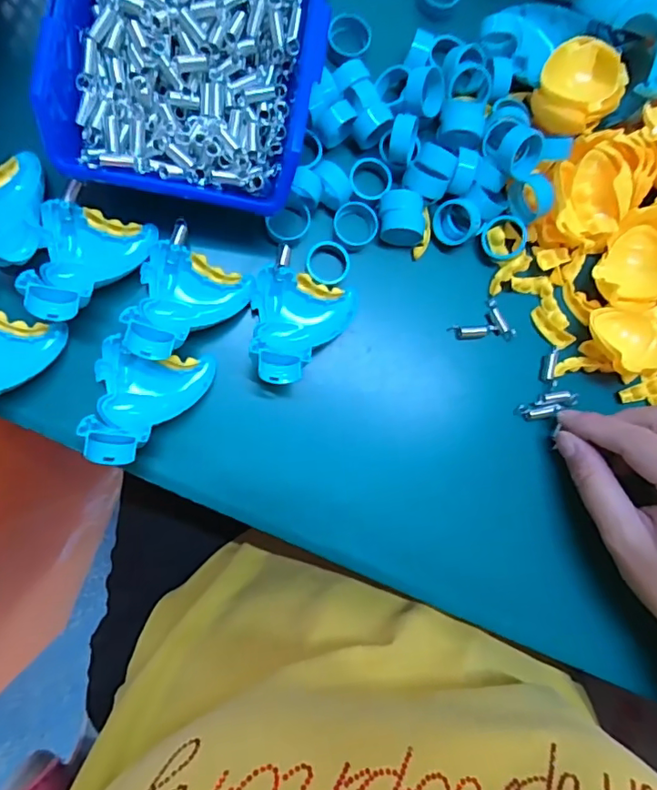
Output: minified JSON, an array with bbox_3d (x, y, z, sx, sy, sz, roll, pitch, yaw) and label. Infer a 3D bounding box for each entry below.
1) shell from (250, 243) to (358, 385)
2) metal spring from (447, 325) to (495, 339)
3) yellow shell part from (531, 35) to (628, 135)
[{"bbox_3d":[-0.020,-0.041,0.289,0.055,0.038,0.068,30,89,-4],"label":"shell"},{"bbox_3d":[0.086,-0.037,0.314,0.027,0.007,0.008,-3,92,-3],"label":"metal spring"},{"bbox_3d":[0.144,-0.178,0.303,0.045,0.021,0.046,0,91,-3],"label":"yellow shell part"}]

